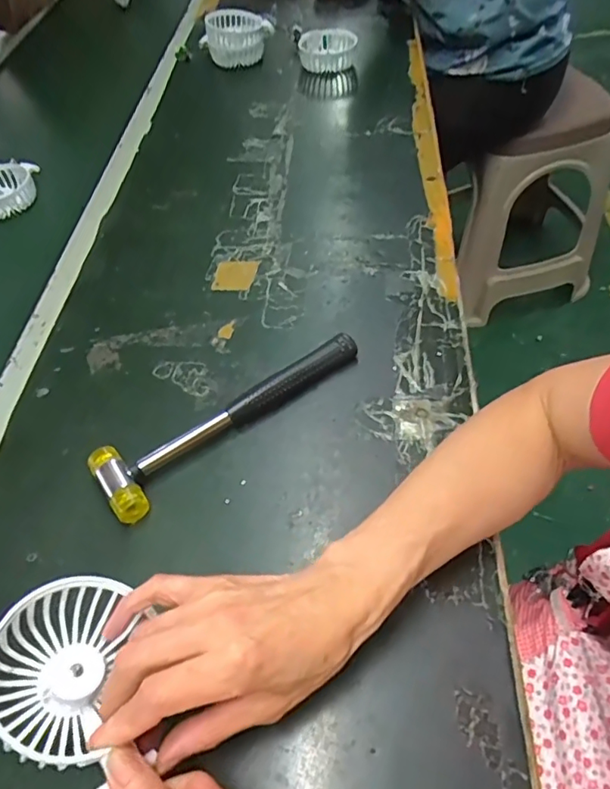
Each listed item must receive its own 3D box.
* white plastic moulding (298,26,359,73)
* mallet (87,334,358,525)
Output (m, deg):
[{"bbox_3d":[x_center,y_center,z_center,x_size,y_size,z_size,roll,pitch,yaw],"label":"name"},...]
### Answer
[{"bbox_3d":[0.037,-0.570,0.890,0.094,0.039,0.098,-4,53,2],"label":"white plastic moulding"},{"bbox_3d":[-0.058,0.013,0.451,0.238,0.023,0.058,-34,57,-19],"label":"mallet"}]

